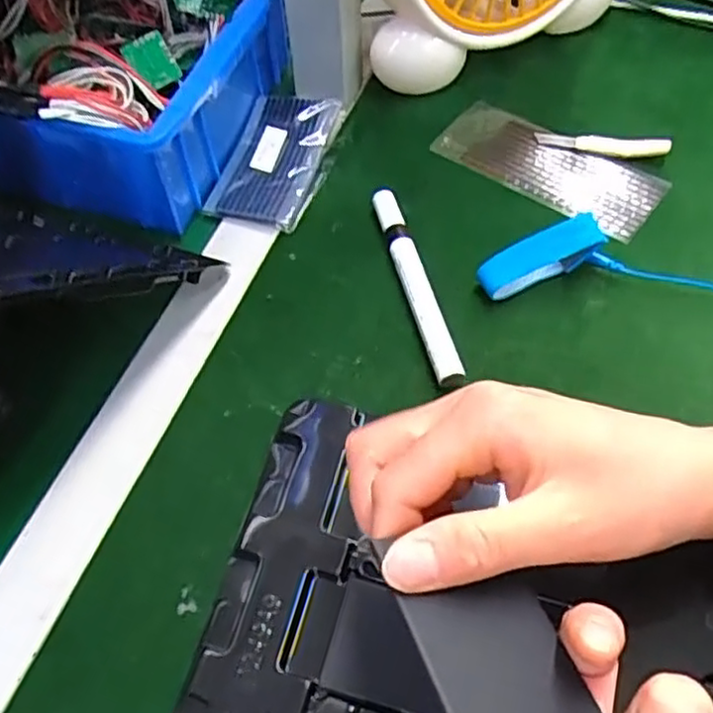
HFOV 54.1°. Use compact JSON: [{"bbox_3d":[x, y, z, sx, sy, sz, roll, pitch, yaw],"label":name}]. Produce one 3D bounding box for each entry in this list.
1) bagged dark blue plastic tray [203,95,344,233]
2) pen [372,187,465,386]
[{"bbox_3d":[-0.056,-0.134,0.474,0.065,0.022,0.108,13,59,10],"label":"bagged dark blue plastic tray"},{"bbox_3d":[0.034,-0.042,0.410,0.014,0.016,0.141,-13,58,-7],"label":"pen"}]

